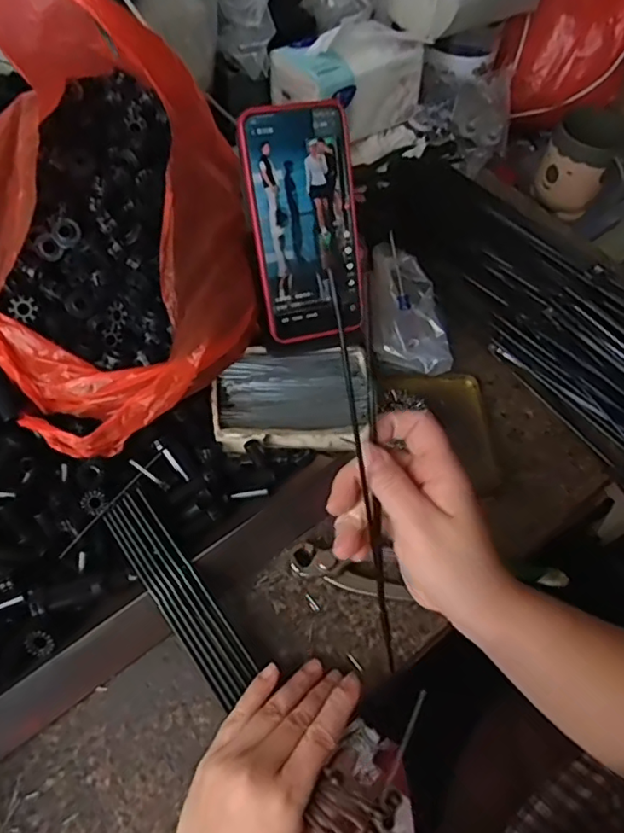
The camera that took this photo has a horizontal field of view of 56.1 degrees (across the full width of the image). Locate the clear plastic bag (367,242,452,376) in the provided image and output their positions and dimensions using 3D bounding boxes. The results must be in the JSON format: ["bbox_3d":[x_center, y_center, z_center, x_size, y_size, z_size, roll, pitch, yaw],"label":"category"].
[{"bbox_3d":[0.083,-0.097,0.525,0.069,0.035,0.128,-2,58,-4],"label":"clear plastic bag"}]

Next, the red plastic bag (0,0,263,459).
[{"bbox_3d":[-0.147,-0.150,0.398,0.211,0.192,0.268,-26,62,-17],"label":"red plastic bag"}]

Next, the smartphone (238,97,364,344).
[{"bbox_3d":[-0.004,-0.139,0.433,0.078,0.162,0.007,-11,22,-9],"label":"smartphone"}]

